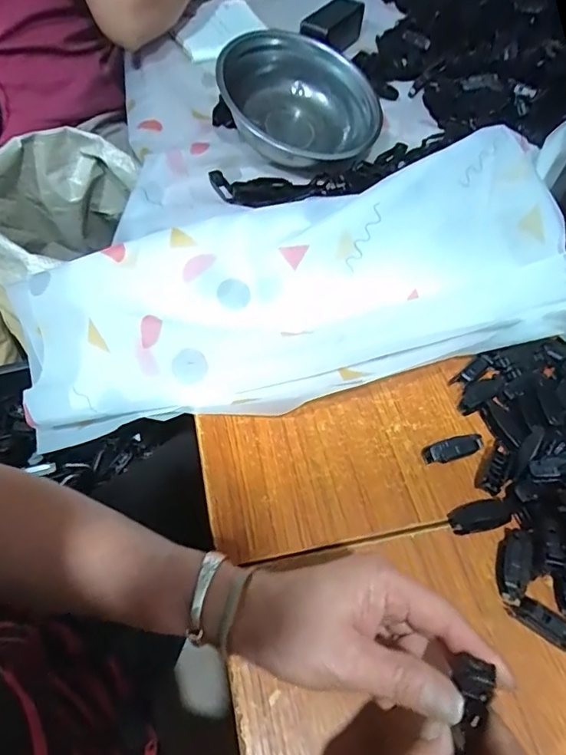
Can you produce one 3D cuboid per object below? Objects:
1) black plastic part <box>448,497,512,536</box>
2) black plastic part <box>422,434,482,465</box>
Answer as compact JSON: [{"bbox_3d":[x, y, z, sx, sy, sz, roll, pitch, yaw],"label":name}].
[{"bbox_3d":[0.154,0.108,0.394,0.046,0.011,0.023,-10,59,-10],"label":"black plastic part"},{"bbox_3d":[0.142,0.060,0.422,0.046,0.021,0.015,-11,59,-11],"label":"black plastic part"}]

